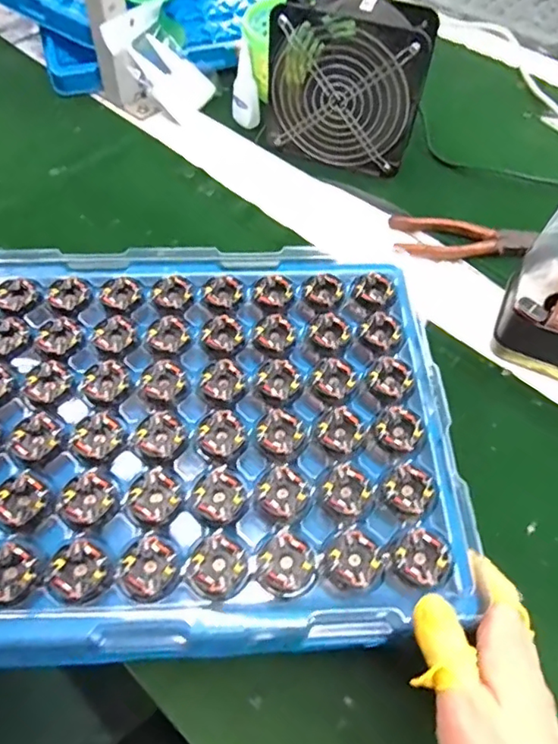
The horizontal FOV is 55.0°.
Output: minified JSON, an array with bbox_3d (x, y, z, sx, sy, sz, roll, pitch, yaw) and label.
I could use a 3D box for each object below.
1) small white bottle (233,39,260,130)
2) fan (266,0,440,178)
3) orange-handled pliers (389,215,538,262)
[{"bbox_3d":[-0.038,-0.322,0.604,0.028,0.087,0.023,-4,29,-4],"label":"small white bottle"},{"bbox_3d":[0.069,-0.293,0.546,0.150,0.149,0.063,17,59,9],"label":"fan"},{"bbox_3d":[0.181,-0.129,0.526,0.138,0.018,0.048,3,58,0],"label":"orange-handled pliers"}]

